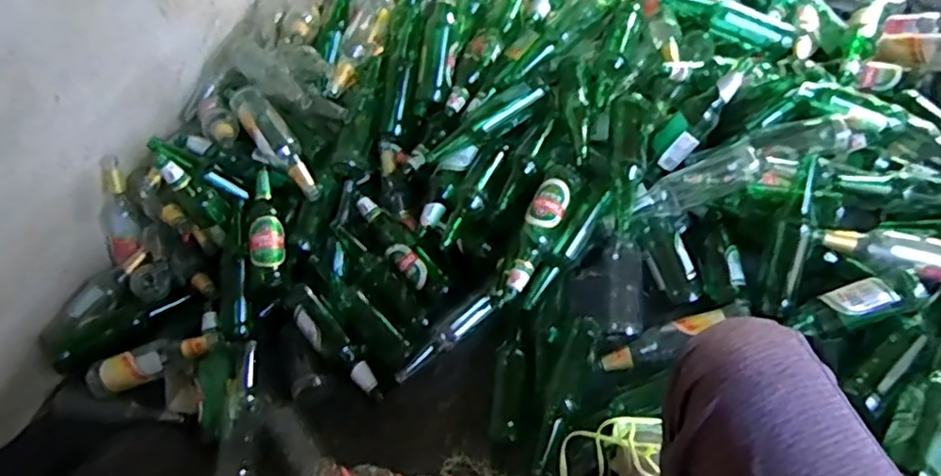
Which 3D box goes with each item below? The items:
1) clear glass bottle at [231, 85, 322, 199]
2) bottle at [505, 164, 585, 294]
[{"bbox_3d":[-0.359,-0.176,1.186,0.069,0.058,0.256,-34,79,-19],"label":"clear glass bottle"},{"bbox_3d":[0.117,-0.013,1.049,0.067,0.063,0.244,21,72,19],"label":"bottle"}]

